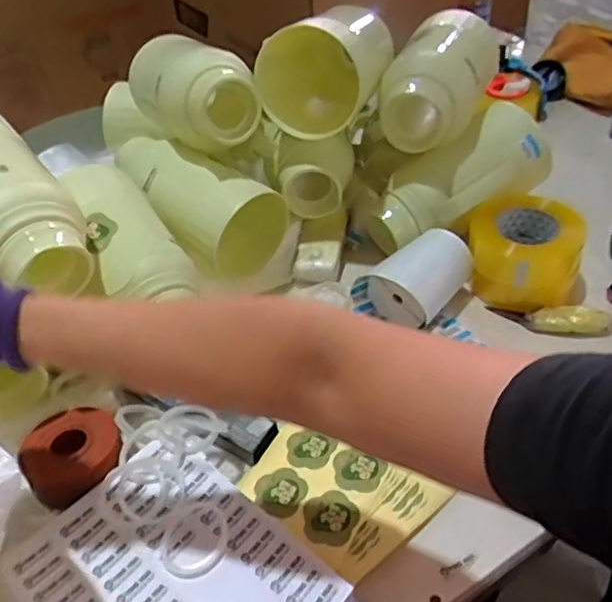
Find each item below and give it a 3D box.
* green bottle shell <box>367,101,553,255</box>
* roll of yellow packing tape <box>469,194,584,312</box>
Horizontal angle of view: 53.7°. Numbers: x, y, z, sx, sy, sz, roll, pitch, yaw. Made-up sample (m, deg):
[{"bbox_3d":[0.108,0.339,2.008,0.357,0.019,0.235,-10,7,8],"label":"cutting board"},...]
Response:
[{"bbox_3d":[0.210,-0.163,0.829,0.267,0.092,0.093,-31,45,2],"label":"green bottle shell"},{"bbox_3d":[0.288,-0.070,0.798,0.137,0.095,0.137,-3,42,3],"label":"roll of yellow packing tape"}]

